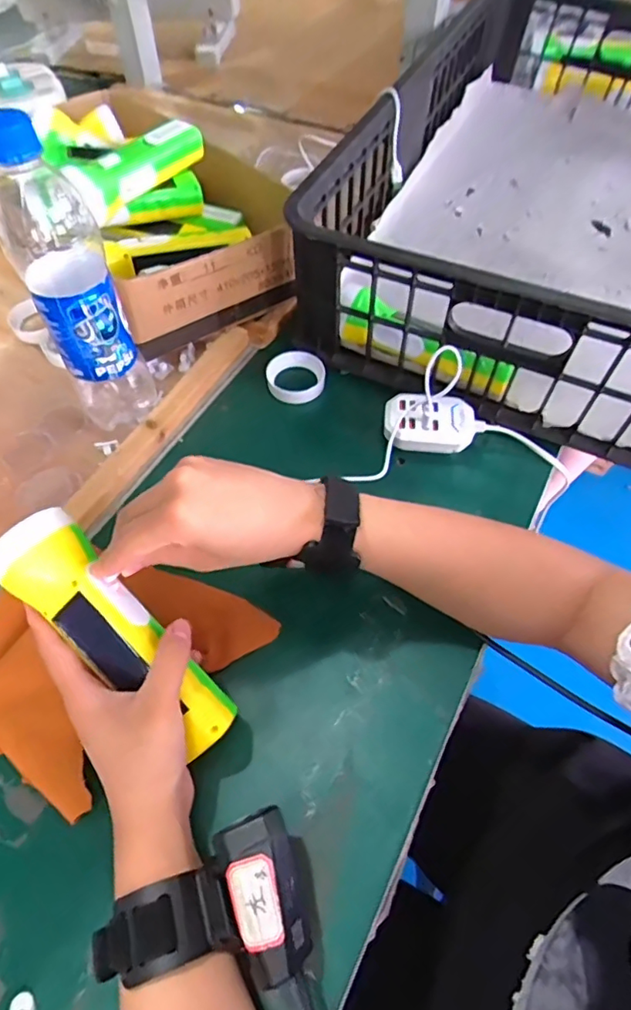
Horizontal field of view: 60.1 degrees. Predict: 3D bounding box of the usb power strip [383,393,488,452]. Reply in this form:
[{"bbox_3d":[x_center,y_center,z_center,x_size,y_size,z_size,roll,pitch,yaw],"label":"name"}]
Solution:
[{"bbox_3d":[0.102,-0.072,0.468,0.083,0.030,0.054,2,58,3],"label":"usb power strip"}]

